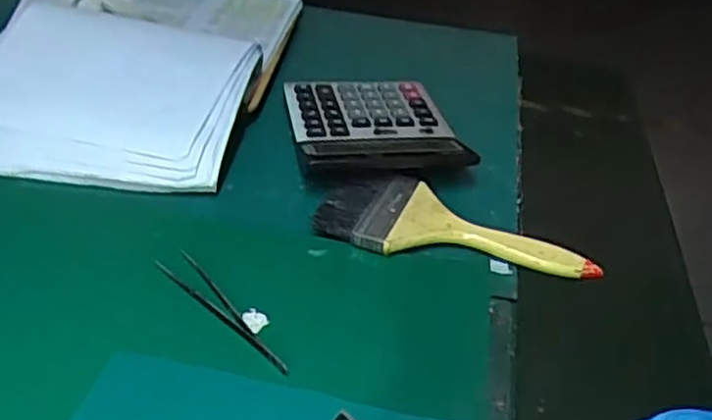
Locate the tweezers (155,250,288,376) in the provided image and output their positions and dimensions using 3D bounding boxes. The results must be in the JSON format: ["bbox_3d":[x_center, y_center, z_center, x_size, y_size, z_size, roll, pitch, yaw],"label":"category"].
[{"bbox_3d":[-0.084,0.064,0.451,0.128,0.007,0.020,34,45,31],"label":"tweezers"}]

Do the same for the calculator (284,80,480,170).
[{"bbox_3d":[0.015,-0.081,0.624,0.140,0.022,0.165,-2,38,-11],"label":"calculator"}]

